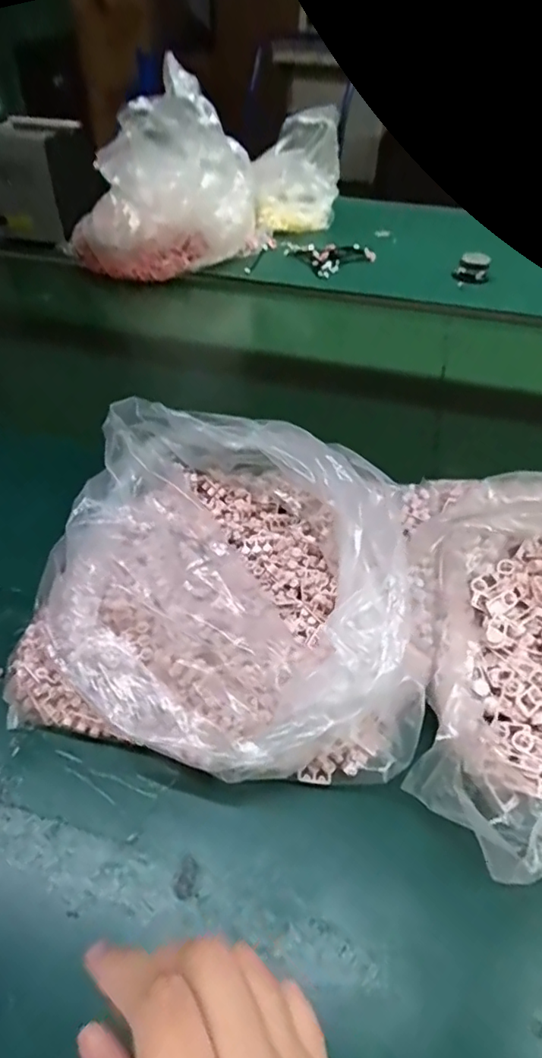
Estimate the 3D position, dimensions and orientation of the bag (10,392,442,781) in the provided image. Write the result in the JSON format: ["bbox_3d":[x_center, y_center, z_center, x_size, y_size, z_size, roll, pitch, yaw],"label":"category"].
[{"bbox_3d":[-0.024,0.028,0.374,0.250,0.099,0.233,11,47,10],"label":"bag"}]

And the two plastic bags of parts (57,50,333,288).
[{"bbox_3d":[-0.103,-0.552,0.850,0.262,0.233,0.372,24,53,24],"label":"two plastic bags of parts"}]

